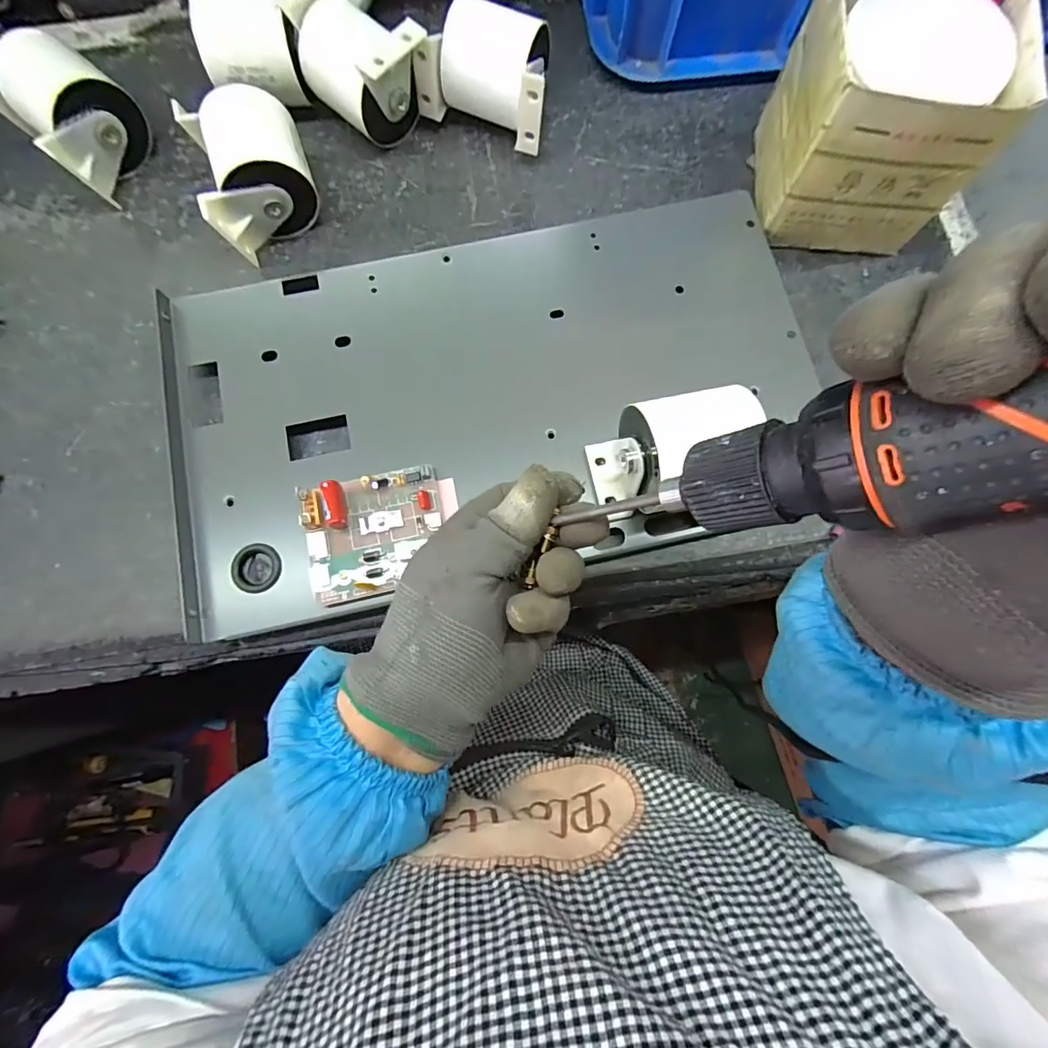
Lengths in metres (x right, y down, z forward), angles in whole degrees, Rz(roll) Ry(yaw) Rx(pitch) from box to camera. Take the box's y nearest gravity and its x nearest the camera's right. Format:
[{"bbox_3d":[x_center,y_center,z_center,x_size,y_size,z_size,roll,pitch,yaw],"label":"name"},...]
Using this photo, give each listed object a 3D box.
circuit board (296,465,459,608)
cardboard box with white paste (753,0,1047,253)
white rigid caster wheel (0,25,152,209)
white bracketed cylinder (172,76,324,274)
[{"bbox_3d":[-0.085,0.004,0.296,0.090,0.025,0.070,-14,81,-2],"label":"circuit board"},{"bbox_3d":[0.228,-0.266,0.325,0.112,0.109,0.116,4,81,1],"label":"cardboard box with white paste"},{"bbox_3d":[-0.319,-0.290,0.349,0.091,0.059,0.070,42,82,7],"label":"white rigid caster wheel"},{"bbox_3d":[-0.186,-0.245,0.346,0.071,0.052,0.087,-21,81,-3],"label":"white bracketed cylinder"}]

